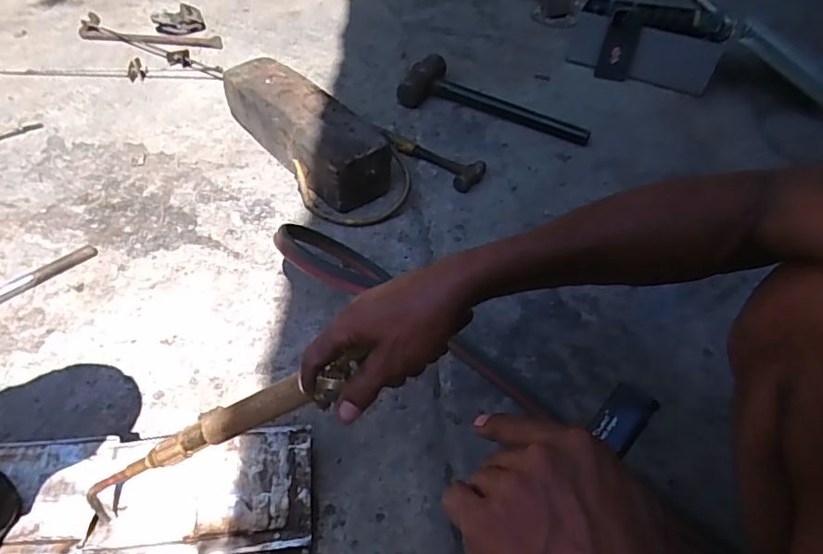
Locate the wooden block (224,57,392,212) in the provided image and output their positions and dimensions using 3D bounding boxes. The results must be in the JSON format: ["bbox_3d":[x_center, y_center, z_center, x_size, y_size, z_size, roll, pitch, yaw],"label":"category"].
[{"bbox_3d":[-0.212,-0.294,1.025,0.127,0.124,0.407,-32,59,-26],"label":"wooden block"}]

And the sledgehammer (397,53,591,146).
[{"bbox_3d":[0.193,-0.406,1.167,0.434,0.075,0.121,14,51,8],"label":"sledgehammer"}]

